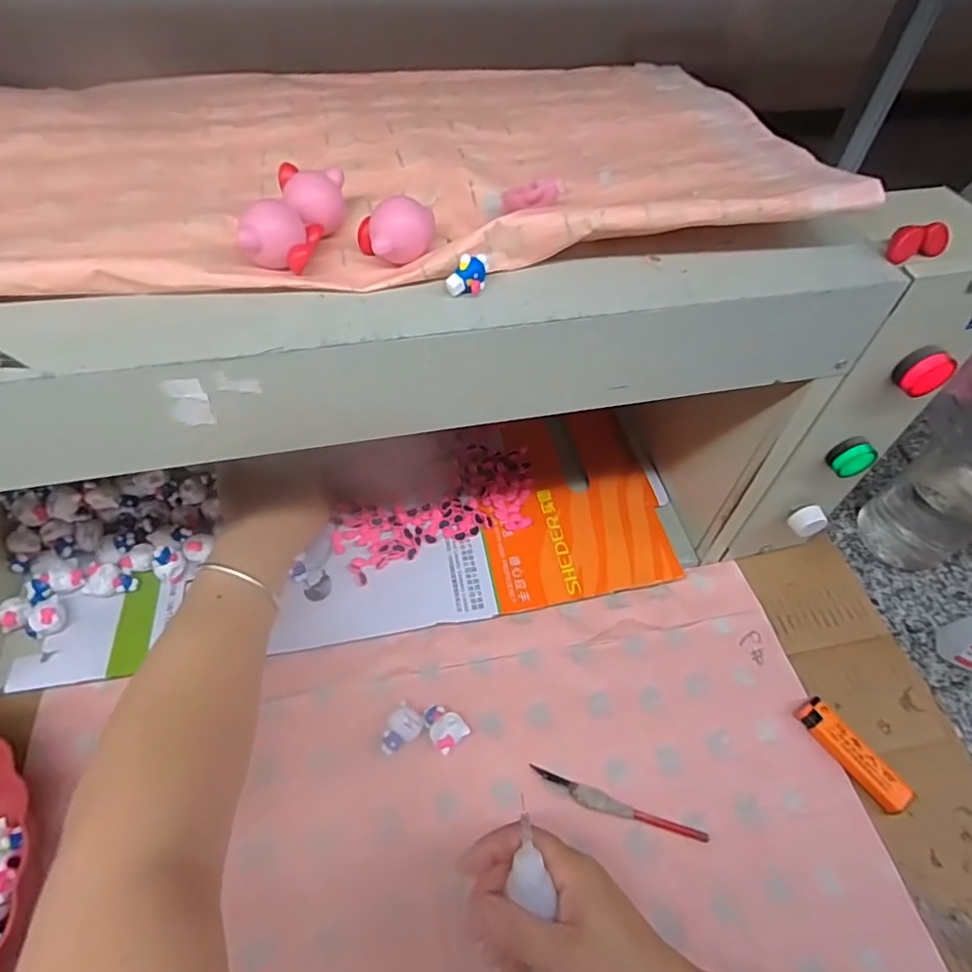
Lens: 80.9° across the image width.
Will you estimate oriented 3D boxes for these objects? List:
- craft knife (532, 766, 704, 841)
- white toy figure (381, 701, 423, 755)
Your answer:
[{"bbox_3d":[0.089,0.218,0.387,0.119,0.004,0.013,16,57,9],"label":"craft knife"},{"bbox_3d":[-0.061,0.174,0.405,0.022,0.017,0.032,32,61,19],"label":"white toy figure"}]

